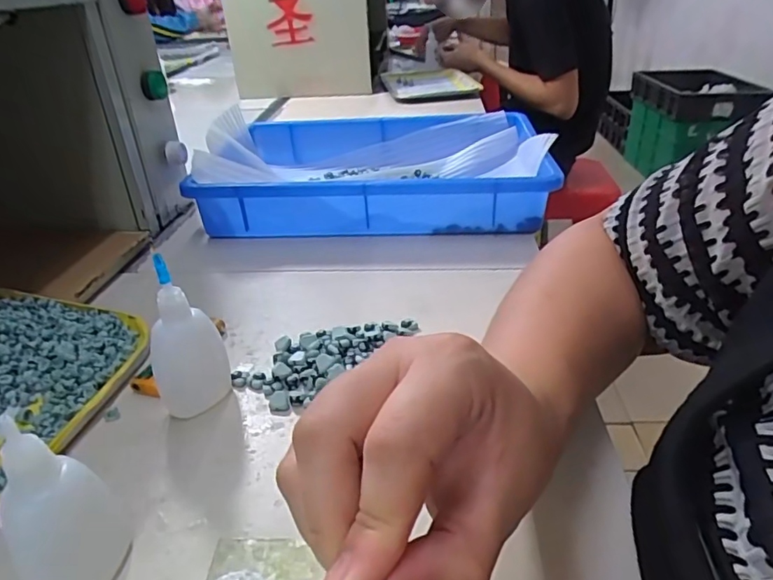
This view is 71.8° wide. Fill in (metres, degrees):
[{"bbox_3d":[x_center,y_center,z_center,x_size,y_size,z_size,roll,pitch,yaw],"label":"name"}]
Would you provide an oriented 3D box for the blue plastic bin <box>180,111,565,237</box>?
[{"bbox_3d":[-0.007,-0.136,0.610,0.356,0.070,0.242,0,31,5],"label":"blue plastic bin"}]

